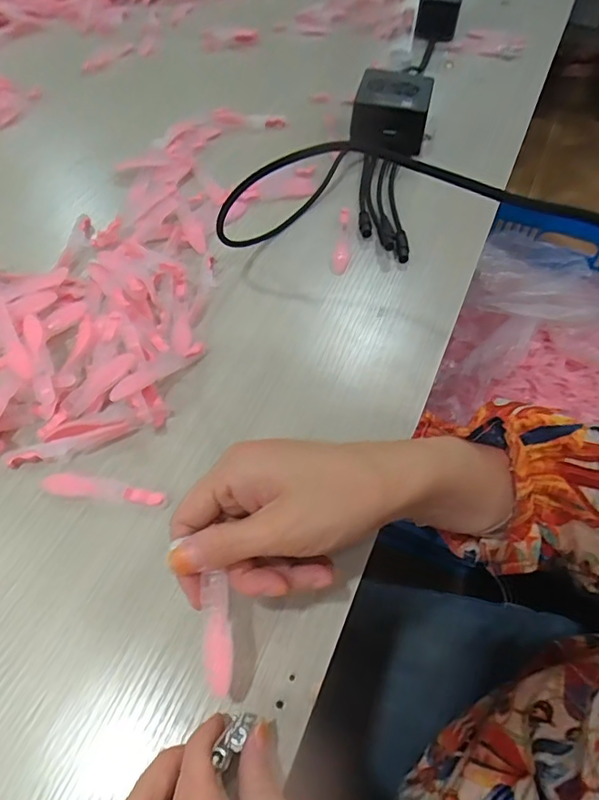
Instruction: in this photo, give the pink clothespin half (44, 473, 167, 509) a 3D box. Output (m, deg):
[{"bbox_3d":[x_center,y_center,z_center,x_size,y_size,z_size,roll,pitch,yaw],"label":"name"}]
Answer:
[{"bbox_3d":[-0.119,0.055,0.319,0.079,0.006,0.013,8,56,2],"label":"pink clothespin half"}]

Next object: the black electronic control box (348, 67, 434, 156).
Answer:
[{"bbox_3d":[0.096,-0.302,0.542,0.074,0.054,0.068,12,56,4],"label":"black electronic control box"}]

